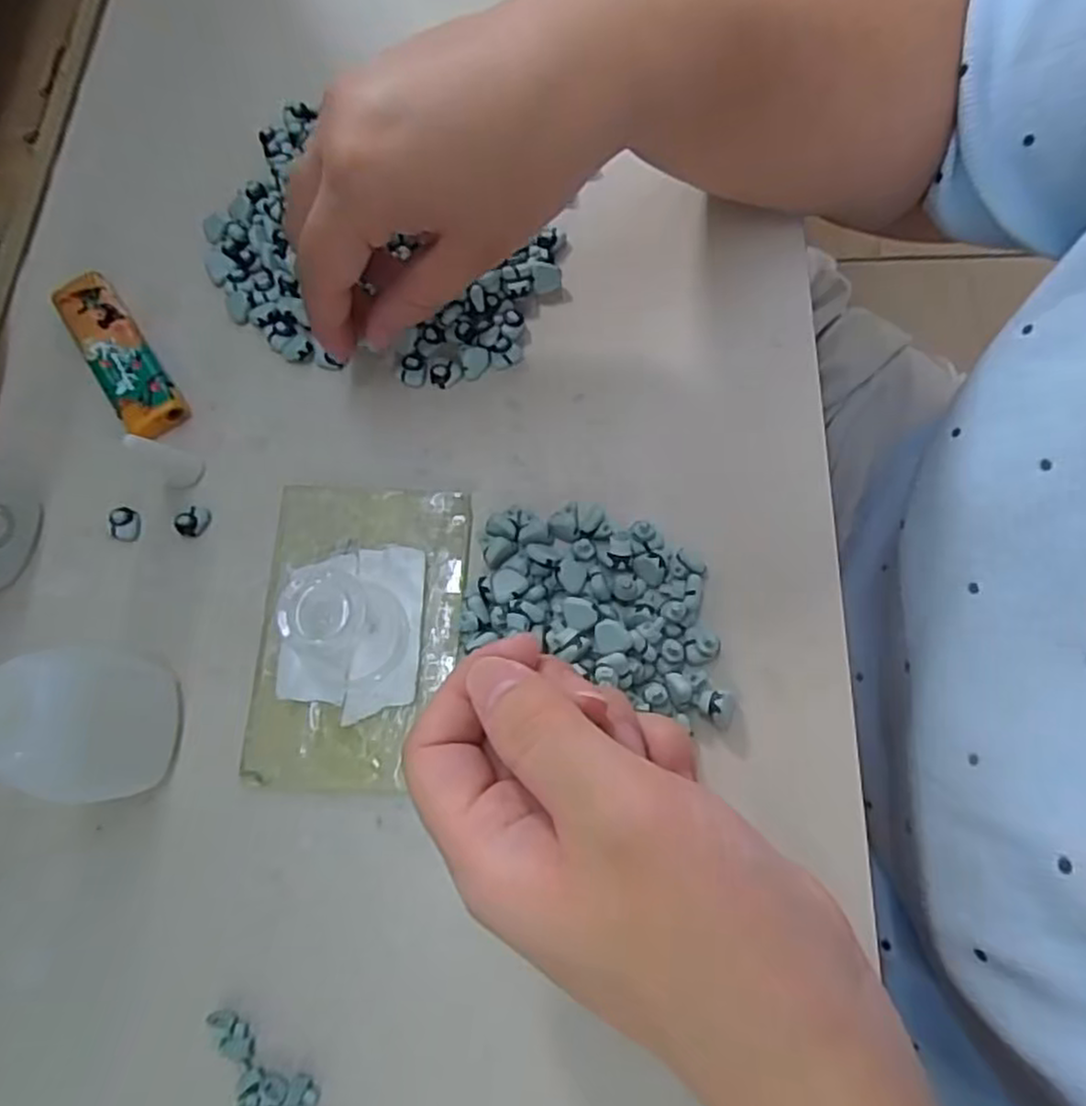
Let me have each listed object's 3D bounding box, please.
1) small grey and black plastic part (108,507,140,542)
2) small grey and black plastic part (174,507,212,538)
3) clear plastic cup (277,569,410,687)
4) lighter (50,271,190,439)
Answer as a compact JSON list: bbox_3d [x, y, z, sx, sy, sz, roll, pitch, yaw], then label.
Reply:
[{"bbox_3d":[-0.157,-0.011,0.273,0.011,0.004,0.013,-6,71,0],"label":"small grey and black plastic part"},{"bbox_3d":[-0.131,-0.012,0.273,0.011,0.005,0.013,31,75,12],"label":"small grey and black plastic part"},{"bbox_3d":[-0.066,0.019,0.239,0.035,0.038,0.041,-7,73,0],"label":"clear plastic cup"},{"bbox_3d":[-0.169,-0.079,0.294,0.023,0.011,0.081,-35,75,-8],"label":"lighter"}]

